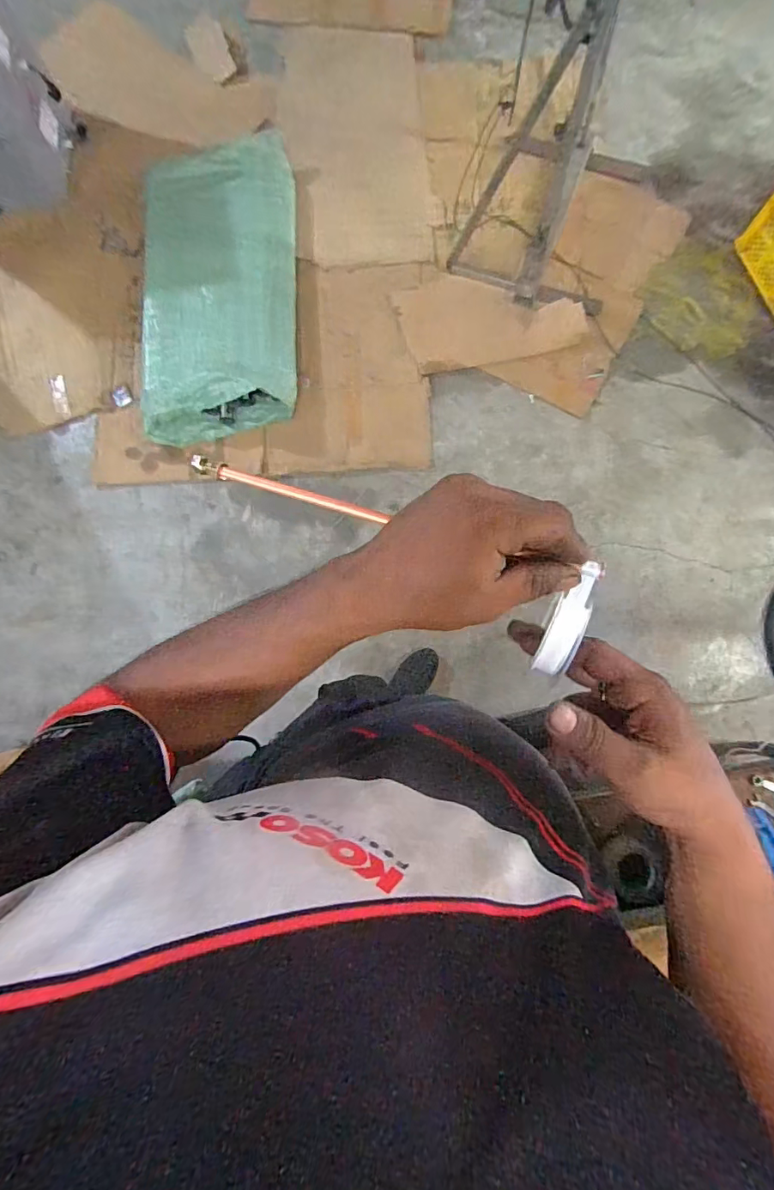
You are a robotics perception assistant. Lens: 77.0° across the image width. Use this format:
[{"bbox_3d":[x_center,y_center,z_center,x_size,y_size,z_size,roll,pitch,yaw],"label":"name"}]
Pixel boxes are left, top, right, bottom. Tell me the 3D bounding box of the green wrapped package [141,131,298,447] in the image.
[{"bbox_3d":[-0.500,-0.904,1.437,0.449,0.125,0.894,-1,83,2],"label":"green wrapped package"}]

